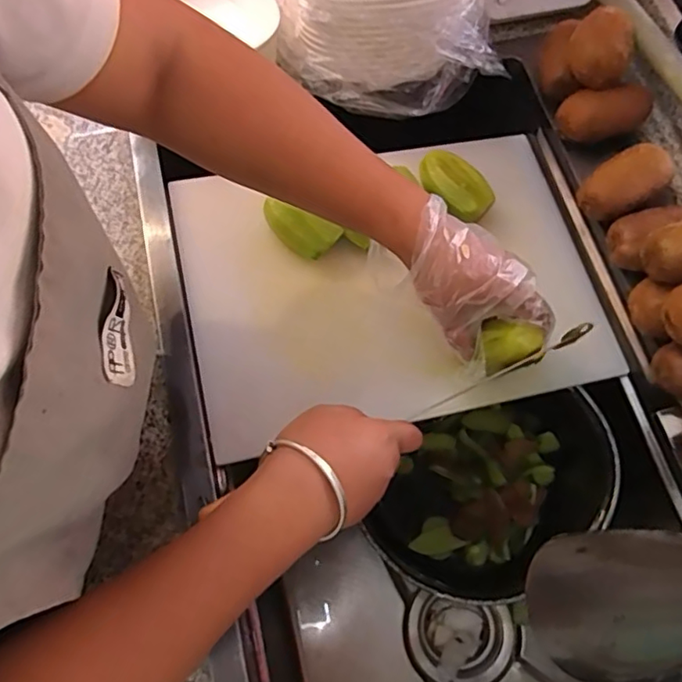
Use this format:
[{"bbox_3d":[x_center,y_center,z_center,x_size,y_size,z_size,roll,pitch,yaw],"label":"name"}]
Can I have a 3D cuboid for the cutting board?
[{"bbox_3d":[0.047,-0.057,0.519,0.358,0.017,0.253,-11,70,-9],"label":"cutting board"}]

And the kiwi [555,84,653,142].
[{"bbox_3d":[0.236,-0.204,0.521,0.074,0.041,0.044,-8,88,25],"label":"kiwi"}]

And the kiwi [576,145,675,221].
[{"bbox_3d":[0.242,-0.136,0.494,0.072,0.041,0.048,-31,72,-12],"label":"kiwi"}]

